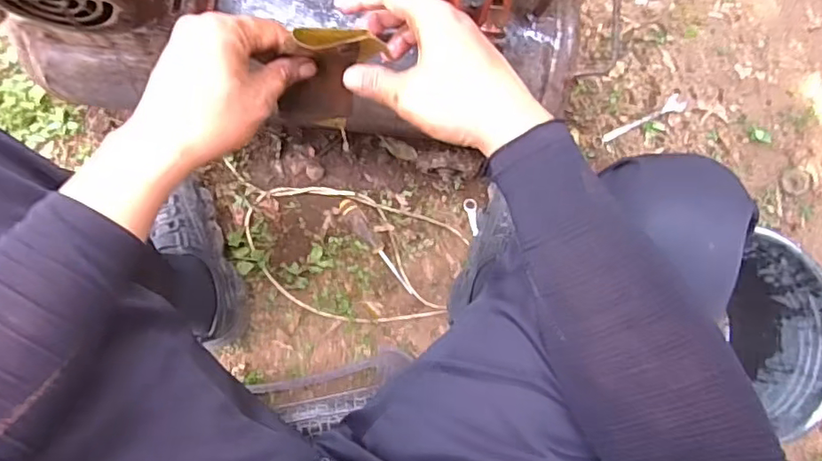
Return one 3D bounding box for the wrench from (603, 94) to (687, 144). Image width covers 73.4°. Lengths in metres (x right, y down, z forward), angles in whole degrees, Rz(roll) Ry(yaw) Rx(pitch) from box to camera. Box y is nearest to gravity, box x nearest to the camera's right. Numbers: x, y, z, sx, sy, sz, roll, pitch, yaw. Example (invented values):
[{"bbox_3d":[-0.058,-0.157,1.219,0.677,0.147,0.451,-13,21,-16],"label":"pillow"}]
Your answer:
[{"bbox_3d":[0.415,-0.201,0.986,0.170,0.006,0.032,-24,84,-6],"label":"wrench"}]

